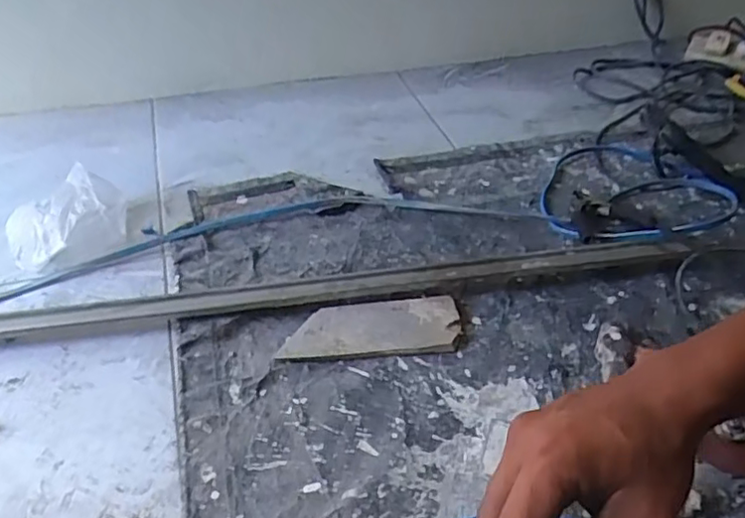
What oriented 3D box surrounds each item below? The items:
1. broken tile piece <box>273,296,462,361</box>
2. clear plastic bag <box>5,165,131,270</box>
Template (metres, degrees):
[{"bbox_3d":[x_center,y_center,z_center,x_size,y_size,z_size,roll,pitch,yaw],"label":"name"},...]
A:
[{"bbox_3d":[0.000,0.085,0.732,0.214,0.017,0.080,-6,42,-8],"label":"broken tile piece"},{"bbox_3d":[-0.429,-0.062,0.847,0.162,0.082,0.152,-17,45,-19],"label":"clear plastic bag"}]

